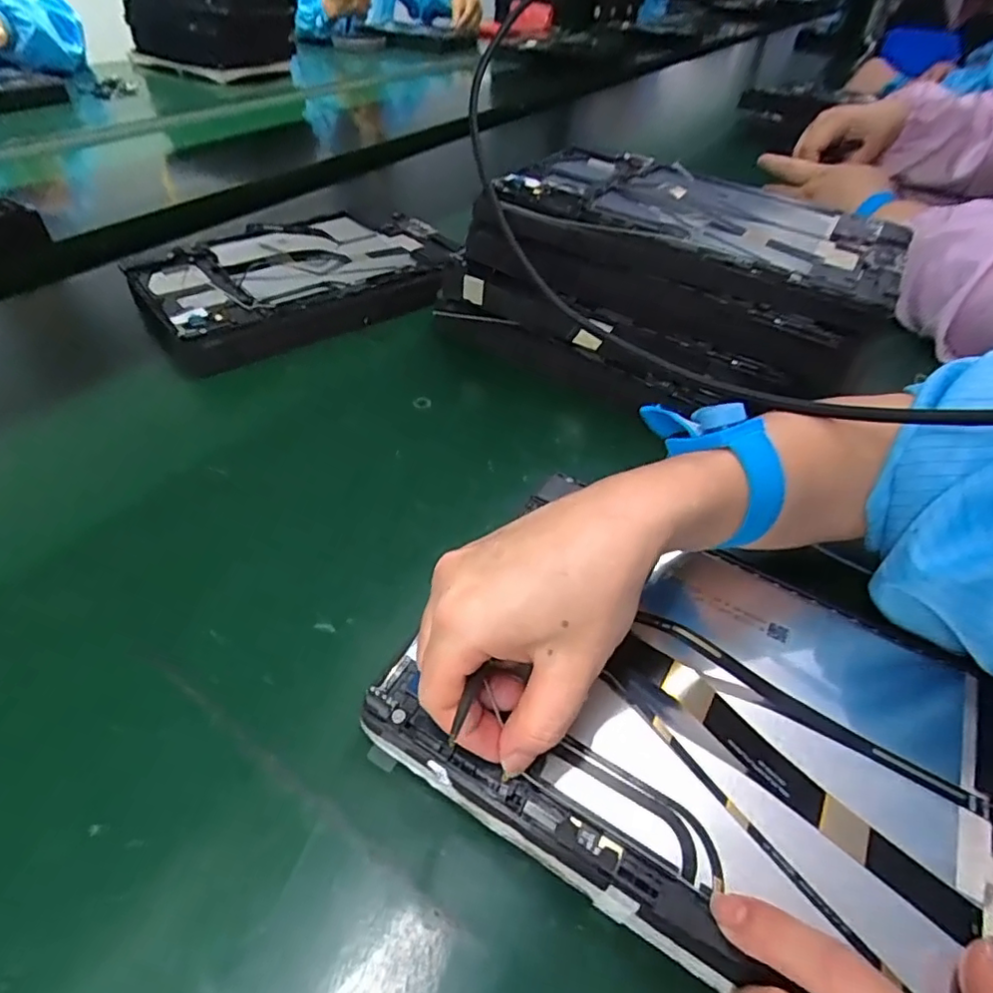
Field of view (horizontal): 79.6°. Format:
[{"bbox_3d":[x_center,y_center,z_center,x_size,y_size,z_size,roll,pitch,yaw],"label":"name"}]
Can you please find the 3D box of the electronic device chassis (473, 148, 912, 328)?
[{"bbox_3d":[0.126,-0.174,0.377,0.234,0.026,0.143,22,49,15],"label":"electronic device chassis"}]

